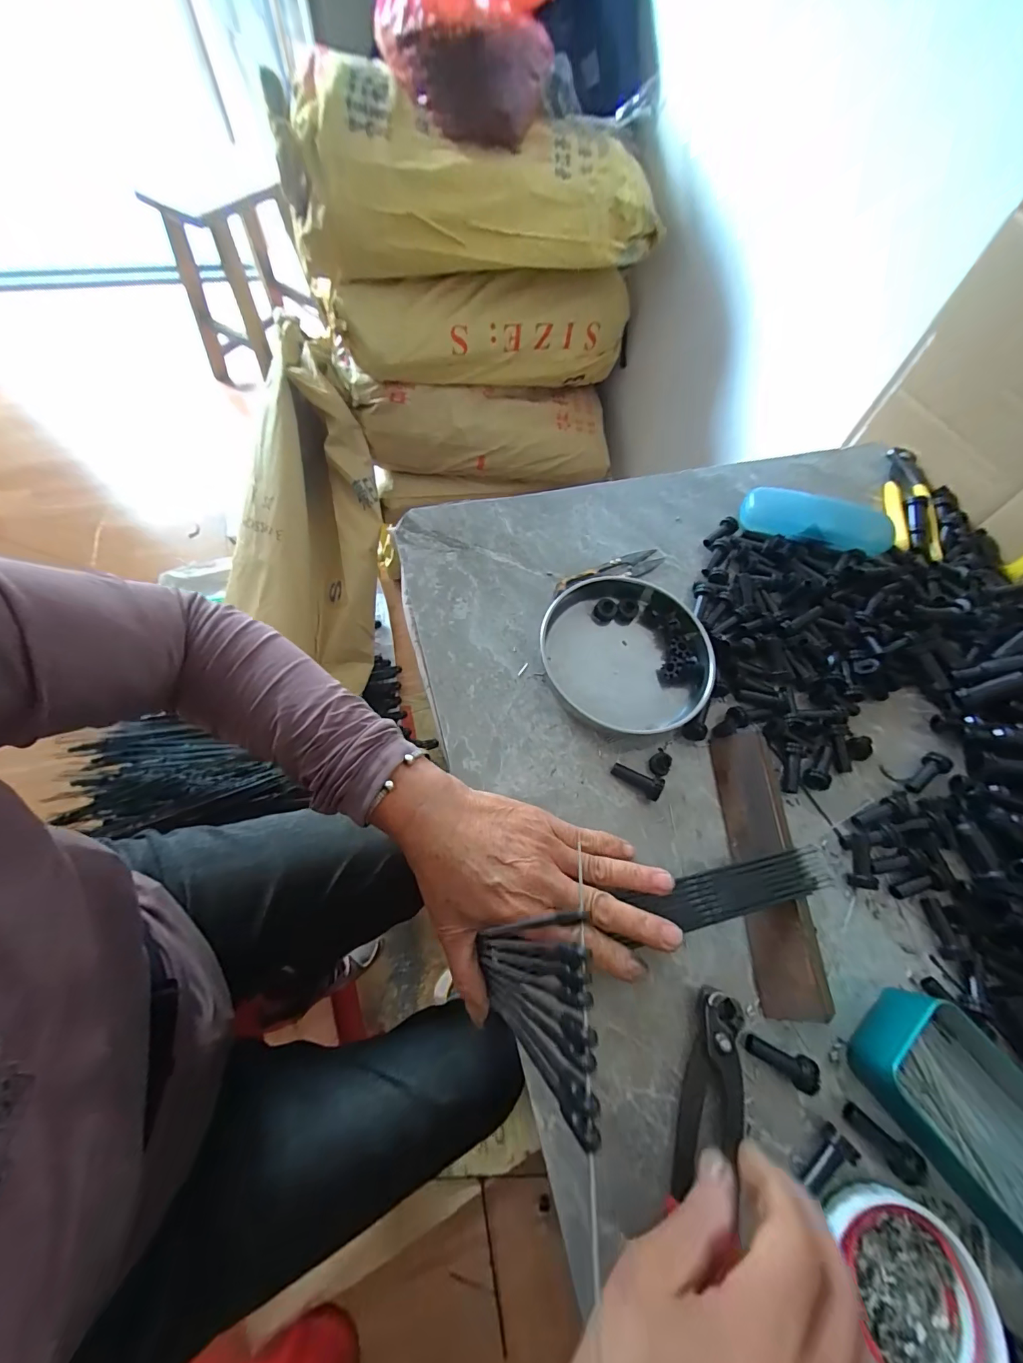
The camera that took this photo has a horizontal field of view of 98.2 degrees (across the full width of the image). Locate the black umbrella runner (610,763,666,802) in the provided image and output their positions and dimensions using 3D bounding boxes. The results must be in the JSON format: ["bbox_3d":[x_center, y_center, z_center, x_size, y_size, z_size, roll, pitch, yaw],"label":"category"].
[{"bbox_3d":[0.094,0.074,0.332,0.039,0.015,0.012,26,64,26],"label":"black umbrella runner"}]

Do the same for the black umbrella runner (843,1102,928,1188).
[{"bbox_3d":[0.212,0.262,0.252,0.038,0.013,0.016,41,68,13],"label":"black umbrella runner"}]

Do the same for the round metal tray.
[{"bbox_3d":[0.098,-0.024,0.371,0.137,0.022,0.140,2,65,-4],"label":"round metal tray"}]

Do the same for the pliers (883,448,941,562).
[{"bbox_3d":[0.437,-0.200,0.487,0.051,0.017,0.161,18,65,3],"label":"pliers"}]

